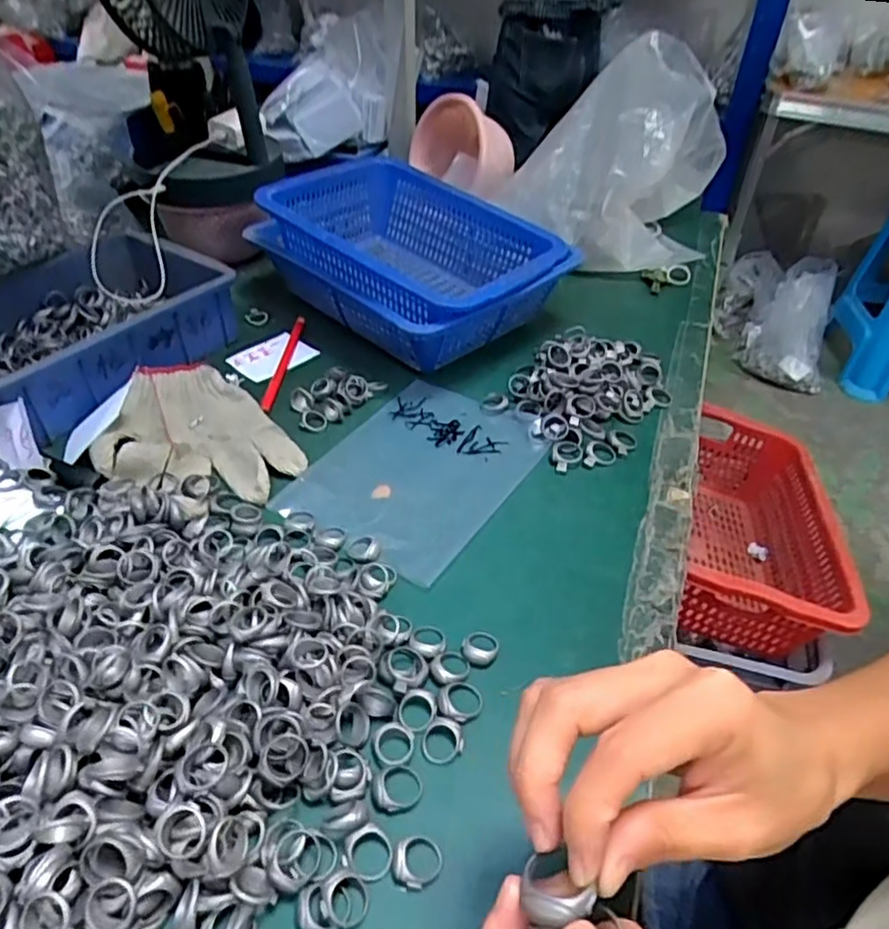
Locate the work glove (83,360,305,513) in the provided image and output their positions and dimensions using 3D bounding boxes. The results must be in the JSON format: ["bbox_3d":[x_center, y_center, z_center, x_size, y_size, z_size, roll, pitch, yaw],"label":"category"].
[{"bbox_3d":[-0.211,-0.028,0.543,0.134,0.023,0.200,-25,49,-27],"label":"work glove"}]

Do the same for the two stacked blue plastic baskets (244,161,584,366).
[{"bbox_3d":[-0.038,-0.210,0.677,0.296,0.100,0.198,33,50,28],"label":"two stacked blue plastic baskets"}]

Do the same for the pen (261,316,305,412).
[{"bbox_3d":[-0.159,-0.101,0.653,0.013,0.009,0.160,3,43,0],"label":"pen"}]

